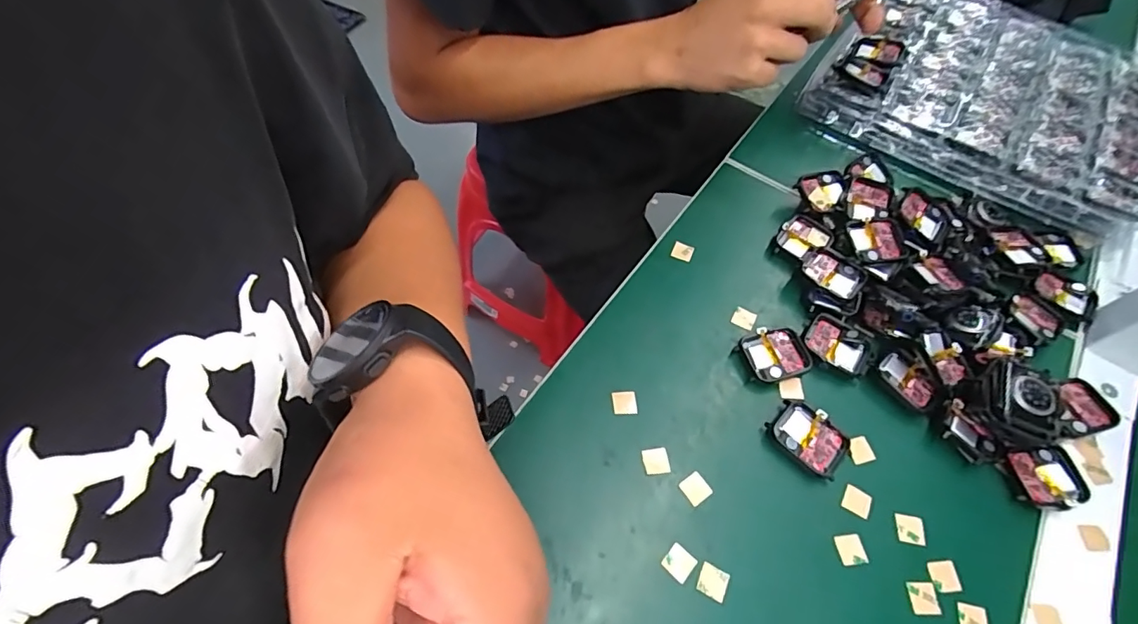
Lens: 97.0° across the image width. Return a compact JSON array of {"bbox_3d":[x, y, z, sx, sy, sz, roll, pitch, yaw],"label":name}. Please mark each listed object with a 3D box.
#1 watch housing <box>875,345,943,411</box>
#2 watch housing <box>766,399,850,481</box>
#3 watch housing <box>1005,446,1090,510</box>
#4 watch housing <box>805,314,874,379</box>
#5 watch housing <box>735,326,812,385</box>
[{"bbox_3d":[0.231,0.045,0.343,0.033,0.009,0.043,-31,65,-19],"label":"watch housing"},{"bbox_3d":[0.153,0.081,0.323,0.045,0.014,0.035,37,64,18],"label":"watch housing"},{"bbox_3d":[0.300,0.104,0.316,0.043,0.009,0.036,1,59,-2],"label":"watch housing"},{"bbox_3d":[0.189,0.024,0.353,0.042,0.006,0.039,32,63,16],"label":"watch housing"},{"bbox_3d":[0.143,0.029,0.351,0.042,0.011,0.038,-17,61,-12],"label":"watch housing"}]

